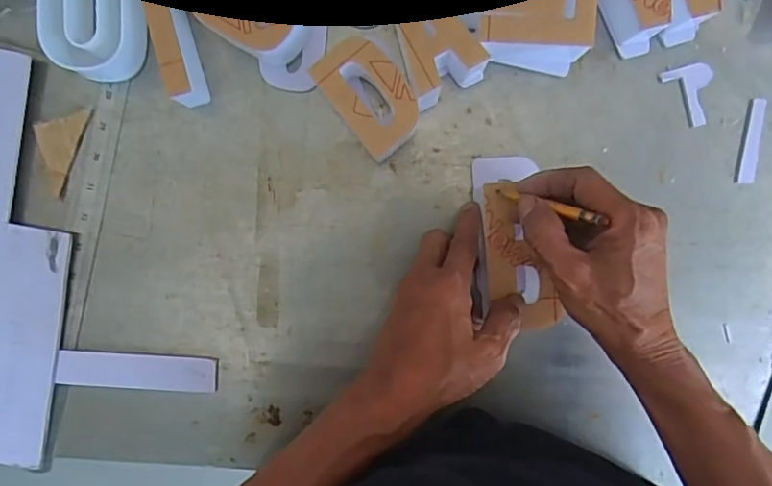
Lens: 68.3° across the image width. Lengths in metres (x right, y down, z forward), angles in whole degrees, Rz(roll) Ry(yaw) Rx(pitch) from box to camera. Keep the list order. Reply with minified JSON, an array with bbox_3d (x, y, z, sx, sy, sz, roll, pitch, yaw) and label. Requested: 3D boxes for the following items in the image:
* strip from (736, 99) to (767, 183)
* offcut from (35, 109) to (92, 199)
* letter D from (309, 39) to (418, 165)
[{"bbox_3d":[0.290,-0.080,0.449,0.014,0.004,0.067,9,93,1],"label":"strip"},{"bbox_3d":[-0.270,-0.079,0.464,0.034,0.006,0.071,23,94,0],"label":"offcut"},{"bbox_3d":[-0.011,-0.111,0.436,0.053,0.048,0.080,-38,92,3],"label":"letter D"}]

